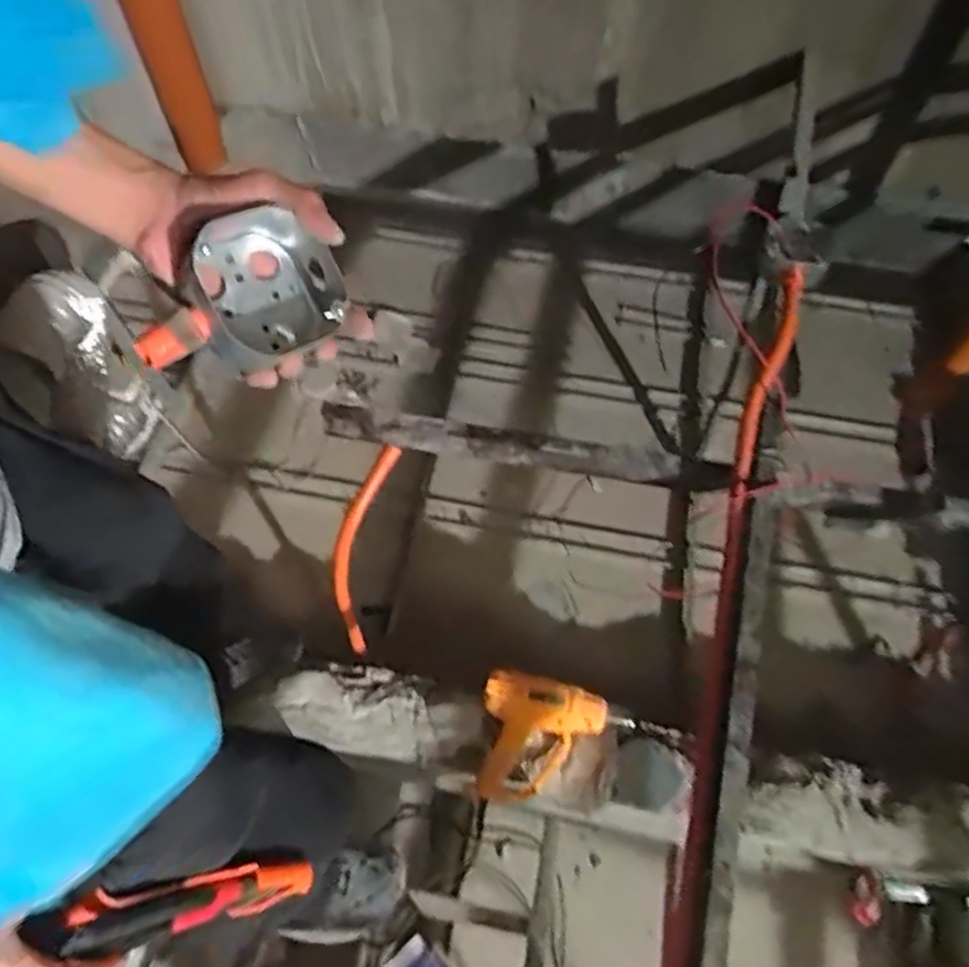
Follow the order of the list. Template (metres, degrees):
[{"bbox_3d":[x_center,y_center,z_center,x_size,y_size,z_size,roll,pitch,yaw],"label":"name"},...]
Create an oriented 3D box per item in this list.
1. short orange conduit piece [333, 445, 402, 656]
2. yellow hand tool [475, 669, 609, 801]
[{"bbox_3d":[-0.205,0.145,1.141,0.036,0.452,0.112,22,35,11],"label":"short orange conduit piece"},{"bbox_3d":[0.084,0.418,1.163,0.201,0.100,0.193,12,61,5],"label":"yellow hand tool"}]

